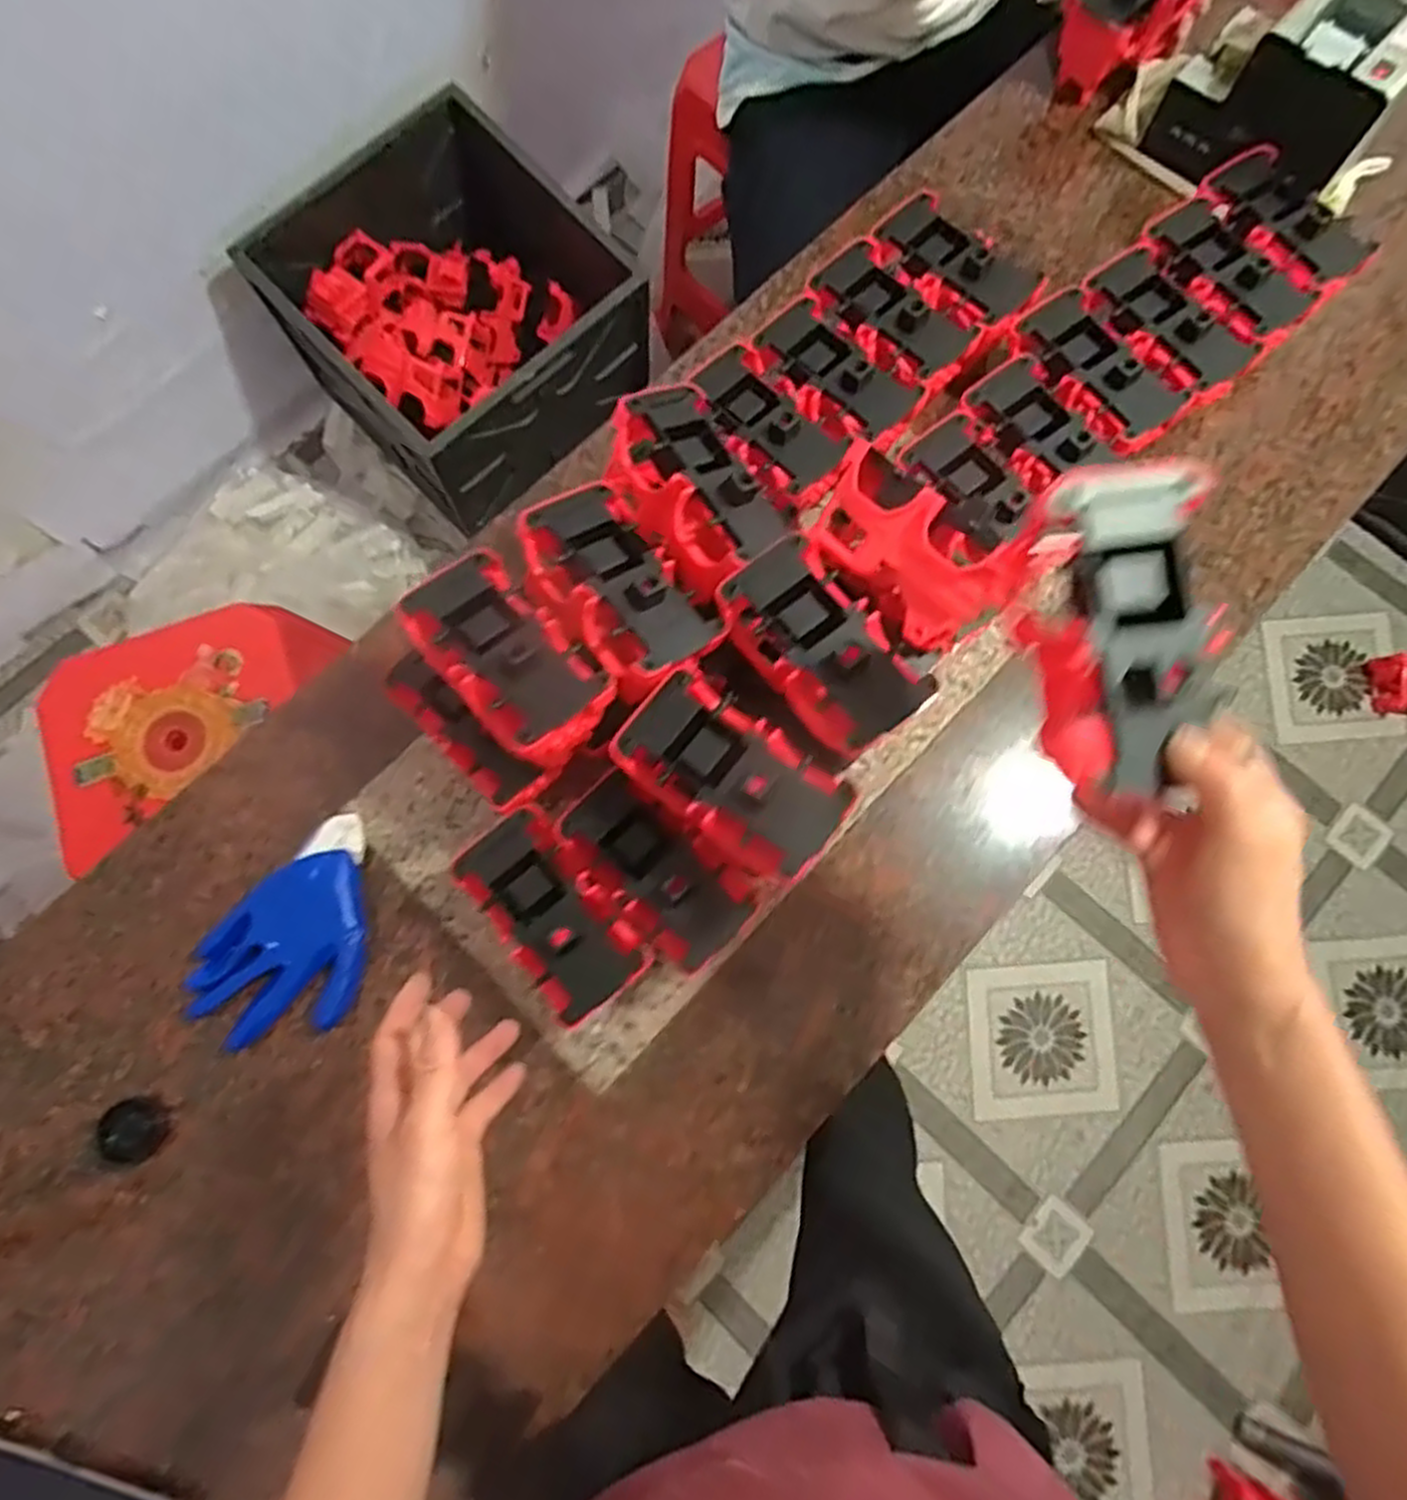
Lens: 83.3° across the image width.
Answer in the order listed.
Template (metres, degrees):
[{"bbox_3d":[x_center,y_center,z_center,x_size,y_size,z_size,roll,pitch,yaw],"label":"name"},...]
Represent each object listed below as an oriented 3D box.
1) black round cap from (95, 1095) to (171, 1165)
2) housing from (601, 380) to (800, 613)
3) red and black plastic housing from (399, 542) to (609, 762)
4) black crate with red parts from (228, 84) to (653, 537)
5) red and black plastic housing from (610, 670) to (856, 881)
[{"bbox_3d":[-0.444,0.297,0.616,0.048,0.015,0.046,0,76,1],"label":"black round cap"},{"bbox_3d":[-0.008,-0.188,0.592,0.088,0.066,0.157,-30,78,-6],"label":"housing"},{"bbox_3d":[-0.137,-0.067,0.543,0.079,0.044,0.153,-42,79,-9],"label":"red and black plastic housing"},{"bbox_3d":[-0.382,-0.706,1.291,0.471,0.253,0.488,-43,79,-9],"label":"black crate with red parts"},{"bbox_3d":[0.016,0.016,0.514,0.148,0.042,0.082,42,81,10],"label":"red and black plastic housing"}]

